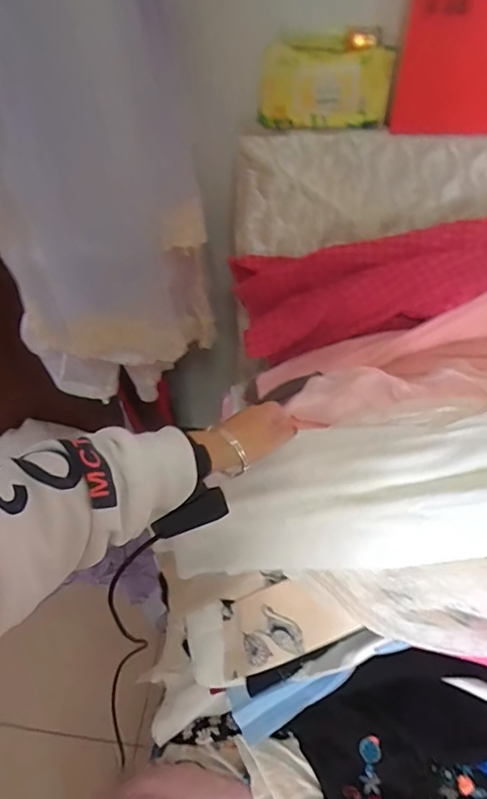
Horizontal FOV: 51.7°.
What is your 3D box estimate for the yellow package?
[{"bbox_3d":[0.119,-0.465,0.741,0.188,0.107,0.054,-5,50,-2],"label":"yellow package"}]

